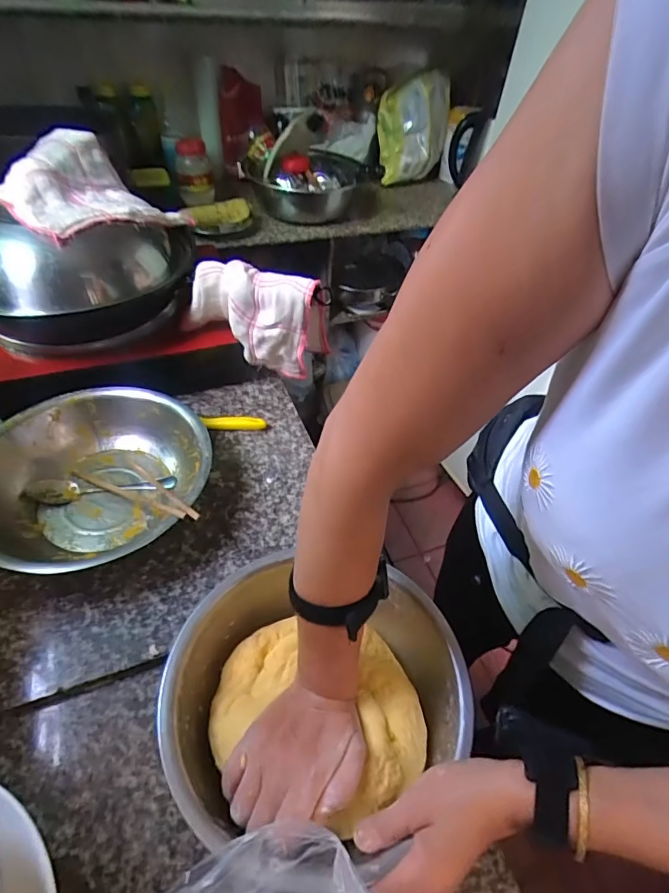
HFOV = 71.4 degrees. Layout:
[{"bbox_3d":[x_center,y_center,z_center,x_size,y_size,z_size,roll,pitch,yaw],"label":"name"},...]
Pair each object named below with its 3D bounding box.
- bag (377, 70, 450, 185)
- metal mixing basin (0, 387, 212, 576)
[{"bbox_3d":[0.245,-1.018,1.490,0.241,0.277,0.114,-35,59,-30],"label":"bag"},{"bbox_3d":[-0.294,0.040,0.585,0.262,0.081,0.273,2,48,-2],"label":"metal mixing basin"}]

